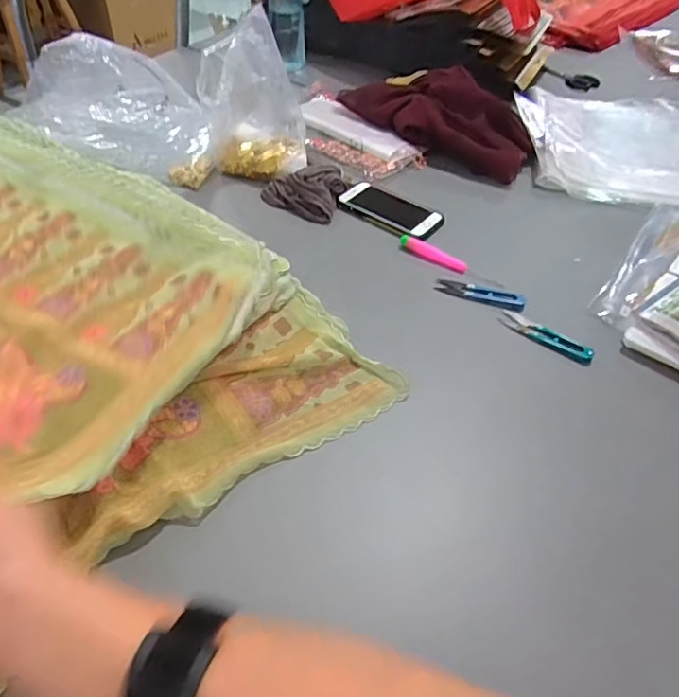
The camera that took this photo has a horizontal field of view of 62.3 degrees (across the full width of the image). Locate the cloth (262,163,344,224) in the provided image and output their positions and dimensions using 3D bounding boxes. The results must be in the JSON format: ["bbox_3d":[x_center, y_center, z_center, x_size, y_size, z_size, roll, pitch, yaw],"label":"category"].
[{"bbox_3d":[-0.049,-0.216,0.757,0.106,0.040,0.081,17,48,12],"label":"cloth"}]

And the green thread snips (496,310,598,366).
[{"bbox_3d":[0.222,-0.013,0.607,0.103,0.014,0.020,33,53,24],"label":"green thread snips"}]

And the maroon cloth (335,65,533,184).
[{"bbox_3d":[0.148,-0.359,0.868,0.123,0.085,0.309,-34,57,-31],"label":"maroon cloth"}]

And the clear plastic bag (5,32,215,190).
[{"bbox_3d":[-0.319,-0.354,0.821,0.285,0.111,0.158,10,47,6],"label":"clear plastic bag"}]

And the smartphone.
[{"bbox_3d":[0.066,-0.186,0.752,0.135,0.012,0.076,35,54,26],"label":"smartphone"}]

